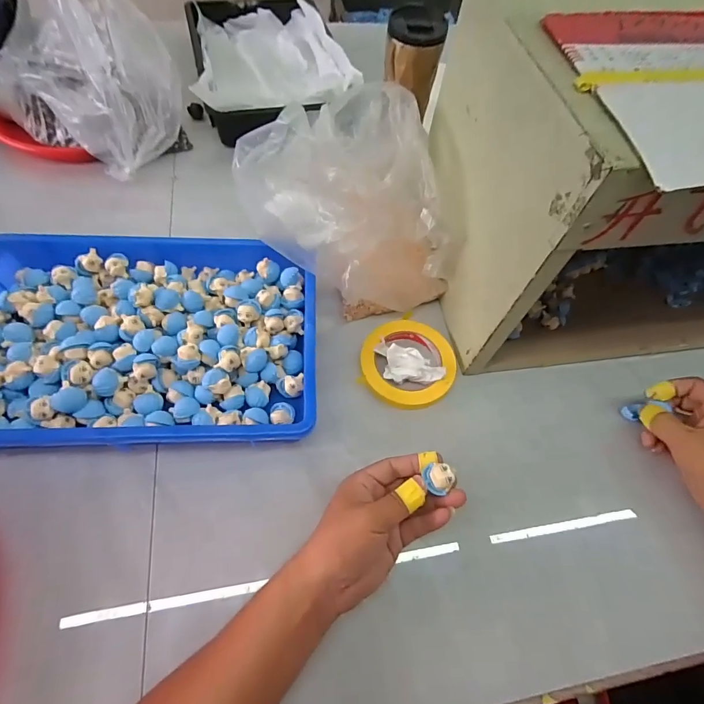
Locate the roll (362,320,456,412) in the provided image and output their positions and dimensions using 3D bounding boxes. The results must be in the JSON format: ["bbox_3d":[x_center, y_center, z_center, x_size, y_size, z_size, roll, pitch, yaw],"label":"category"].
[{"bbox_3d":[0.066,0.012,0.478,0.111,0.014,0.108,2,60,-4],"label":"roll"}]

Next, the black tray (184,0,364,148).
[{"bbox_3d":[-0.148,-0.525,0.715,0.252,0.065,0.371,-10,62,-11],"label":"black tray"}]

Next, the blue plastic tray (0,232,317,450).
[{"bbox_3d":[-0.229,-0.021,0.449,0.370,0.058,0.268,-2,61,-7],"label":"blue plastic tray"}]

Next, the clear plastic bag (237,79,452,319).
[{"bbox_3d":[-0.006,-0.167,0.467,0.230,0.175,0.189,-13,63,-13],"label":"clear plastic bag"}]

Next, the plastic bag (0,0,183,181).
[{"bbox_3d":[-0.383,-0.385,0.549,0.259,0.176,0.150,29,62,11],"label":"plastic bag"}]

